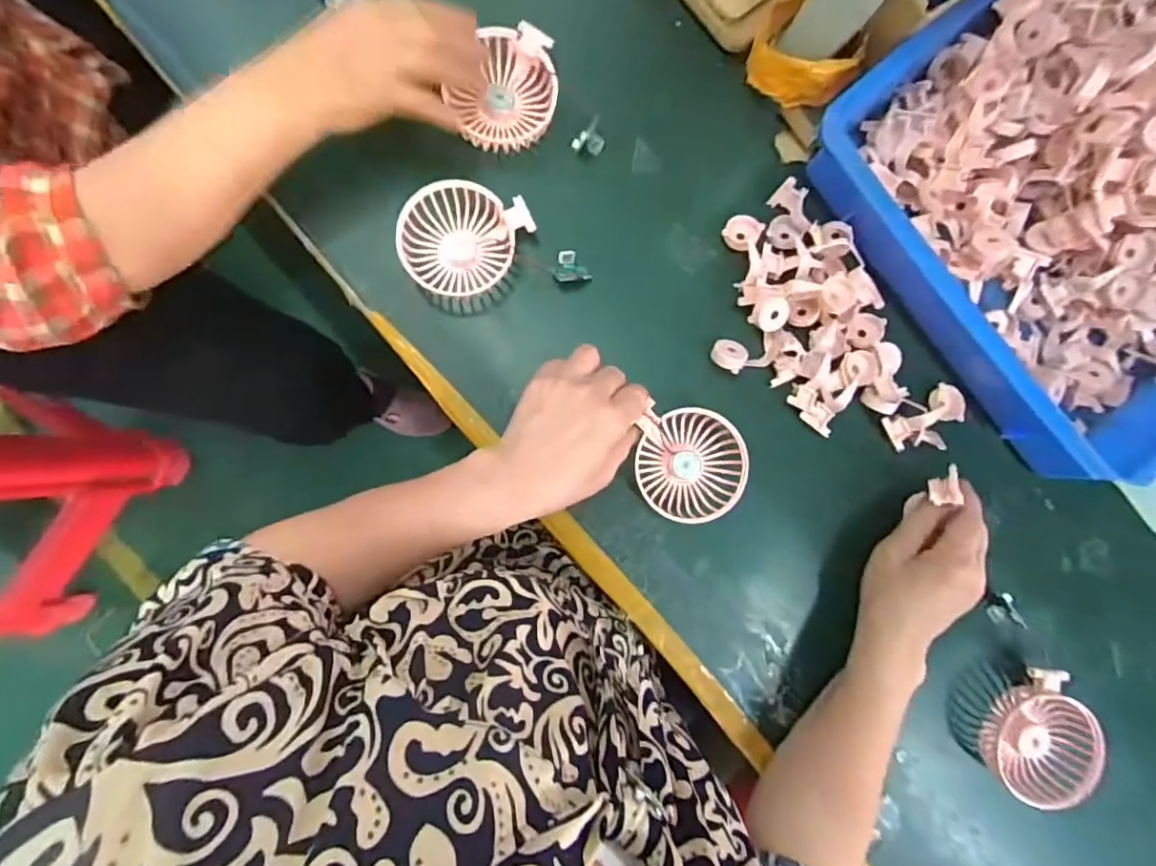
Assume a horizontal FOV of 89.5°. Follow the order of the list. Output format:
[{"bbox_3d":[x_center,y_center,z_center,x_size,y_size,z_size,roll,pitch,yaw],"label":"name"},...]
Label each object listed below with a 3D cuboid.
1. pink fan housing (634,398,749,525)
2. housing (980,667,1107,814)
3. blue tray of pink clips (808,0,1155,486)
[{"bbox_3d":[0.089,0.026,0.473,0.083,0.034,0.087,10,86,-5],"label":"pink fan housing"},{"bbox_3d":[0.383,0.248,0.477,0.085,0.031,0.104,15,86,-5],"label":"housing"},{"bbox_3d":[0.487,-0.242,0.436,0.496,0.169,0.372,-38,91,-6],"label":"blue tray of pink clips"}]

